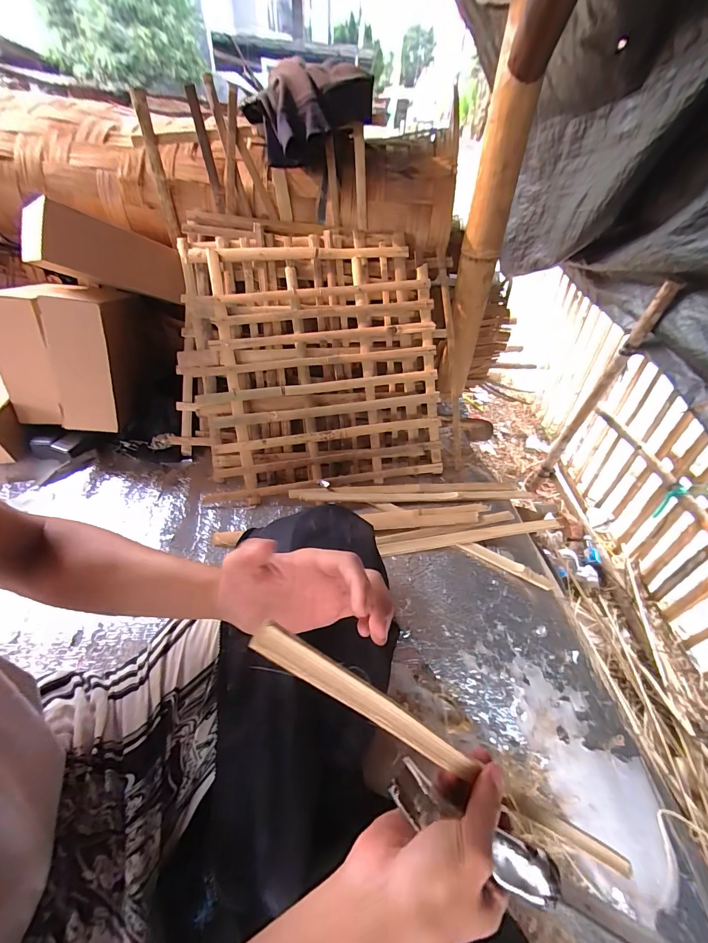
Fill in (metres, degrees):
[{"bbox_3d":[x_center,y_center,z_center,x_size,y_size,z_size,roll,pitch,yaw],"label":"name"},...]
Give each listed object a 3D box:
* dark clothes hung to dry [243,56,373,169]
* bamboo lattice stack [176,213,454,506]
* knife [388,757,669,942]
[{"bbox_3d":[-0.085,-0.679,0.718,0.243,0.134,0.215,-5,45,-7],"label":"dark clothes hung to dry"},{"bbox_3d":[-0.092,-0.256,0.840,0.595,0.578,0.115,0,3,-5],"label":"bamboo lattice stack"},{"bbox_3d":[0.192,0.338,0.281,0.366,0.029,0.034,31,49,2],"label":"knife"}]

